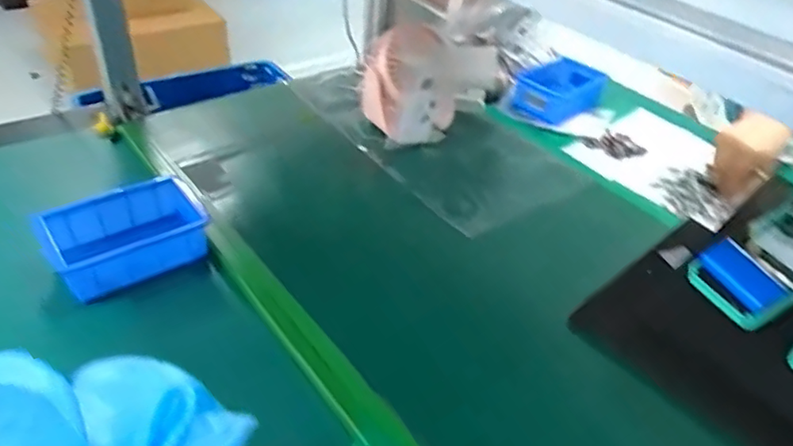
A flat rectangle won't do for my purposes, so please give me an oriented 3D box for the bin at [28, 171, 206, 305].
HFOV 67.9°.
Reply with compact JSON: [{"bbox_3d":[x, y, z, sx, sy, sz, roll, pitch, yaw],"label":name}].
[{"bbox_3d":[-0.260,0.012,0.582,0.150,0.052,0.098,-19,45,-27],"label":"bin"}]

